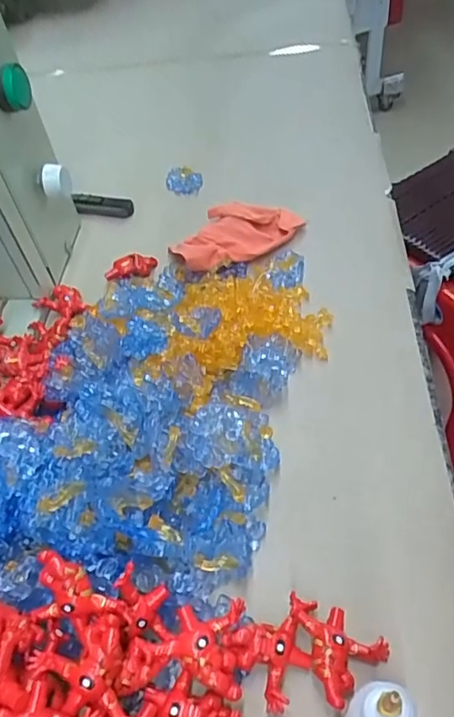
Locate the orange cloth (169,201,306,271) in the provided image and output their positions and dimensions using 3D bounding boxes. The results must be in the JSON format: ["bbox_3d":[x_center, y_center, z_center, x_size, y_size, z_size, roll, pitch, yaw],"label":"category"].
[{"bbox_3d":[0.005,-0.105,0.448,0.102,0.013,0.061,-20,51,-9],"label":"orange cloth"}]

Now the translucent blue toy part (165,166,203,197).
[{"bbox_3d":[-0.040,-0.166,0.521,0.033,0.017,0.024,-10,50,-1],"label":"translucent blue toy part"}]

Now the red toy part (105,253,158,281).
[{"bbox_3d":[-0.077,-0.074,0.446,0.042,0.015,0.016,-16,51,-6],"label":"red toy part"}]

